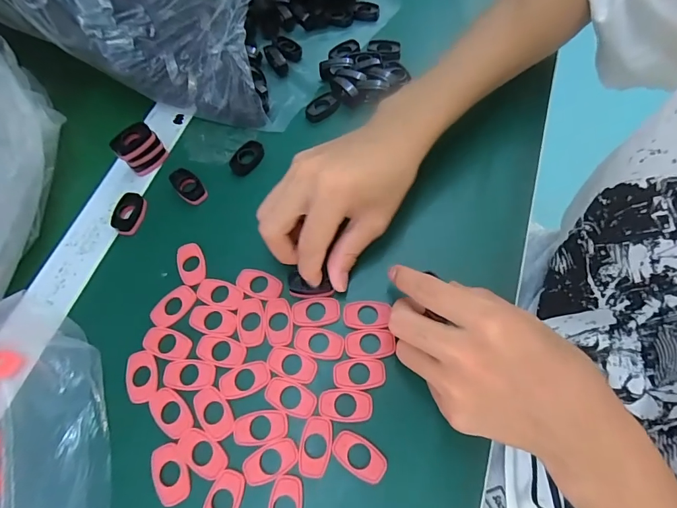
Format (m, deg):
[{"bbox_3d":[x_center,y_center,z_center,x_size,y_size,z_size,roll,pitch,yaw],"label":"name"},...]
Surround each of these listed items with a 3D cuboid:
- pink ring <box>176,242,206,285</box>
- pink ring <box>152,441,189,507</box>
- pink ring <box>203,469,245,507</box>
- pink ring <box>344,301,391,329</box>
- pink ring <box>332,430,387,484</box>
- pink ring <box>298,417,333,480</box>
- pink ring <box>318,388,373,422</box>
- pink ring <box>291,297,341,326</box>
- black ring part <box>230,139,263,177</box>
[{"bbox_3d":[-0.107,0.007,0.284,0.020,0.004,0.033,-19,65,-2],"label":"pink ring"},{"bbox_3d":[-0.098,0.127,0.226,0.020,0.004,0.032,-24,65,-4],"label":"pink ring"},{"bbox_3d":[-0.065,0.139,0.219,0.019,0.004,0.032,18,69,15],"label":"pink ring"},{"bbox_3d":[0.018,0.040,0.260,0.030,0.004,0.018,-1,66,1],"label":"pink ring"},{"bbox_3d":[0.012,0.116,0.224,0.032,0.004,0.018,31,73,19],"label":"pink ring"},{"bbox_3d":[-0.013,0.112,0.228,0.018,0.004,0.032,9,67,11],"label":"pink ring"},{"bbox_3d":[0.004,0.091,0.236,0.031,0.004,0.018,-3,65,6],"label":"pink ring"},{"bbox_3d":[-0.015,0.038,0.262,0.032,0.004,0.019,-5,65,5],"label":"pink ring"},{"bbox_3d":[-0.076,-0.079,0.322,0.022,0.008,0.033,25,71,17],"label":"black ring part"}]

